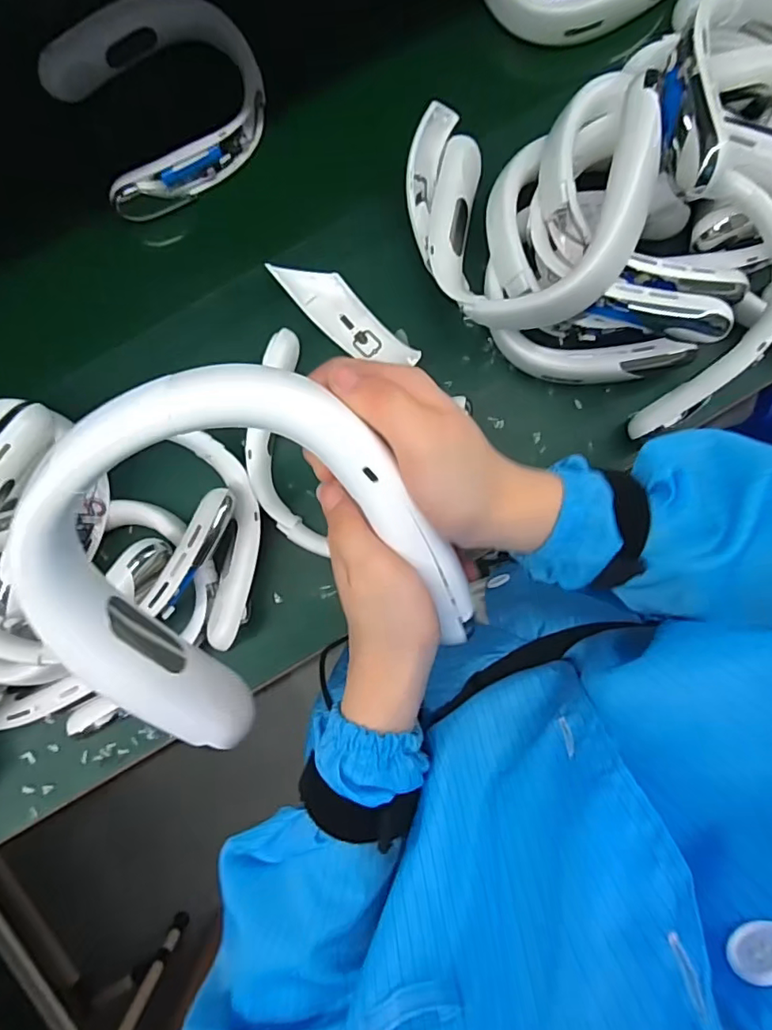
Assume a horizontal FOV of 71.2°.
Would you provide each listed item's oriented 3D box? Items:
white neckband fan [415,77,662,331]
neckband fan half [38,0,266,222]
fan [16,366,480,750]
[{"bbox_3d":[0.123,-0.277,0.505,0.233,0.062,0.190,20,106,36],"label":"white neckband fan"},{"bbox_3d":[-0.231,-0.434,0.562,0.193,0.049,0.173,-31,90,-1],"label":"neckband fan half"},{"bbox_3d":[-0.071,0.027,0.265,0.180,0.037,0.191,-30,124,8],"label":"fan"}]

